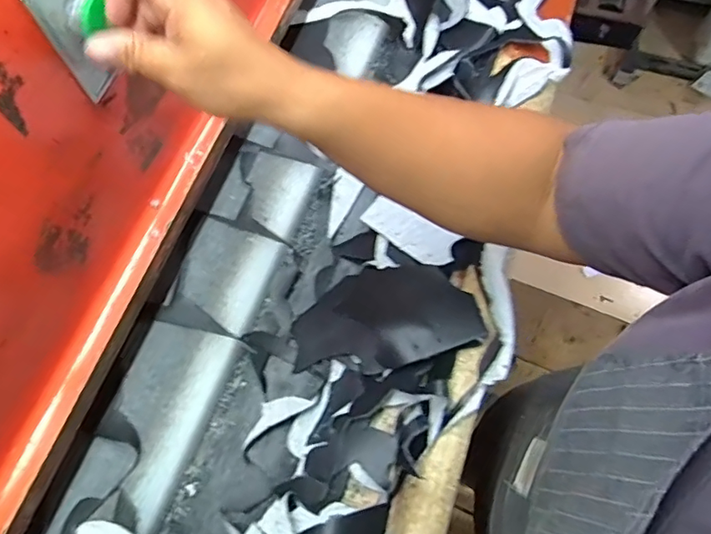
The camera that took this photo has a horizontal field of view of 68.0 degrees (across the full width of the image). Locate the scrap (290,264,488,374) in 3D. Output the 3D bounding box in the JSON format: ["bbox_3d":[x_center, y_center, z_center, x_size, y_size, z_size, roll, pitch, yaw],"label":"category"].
[{"bbox_3d":[0.024,0.049,0.512,0.186,0.016,0.101,-13,62,22],"label":"scrap"}]

